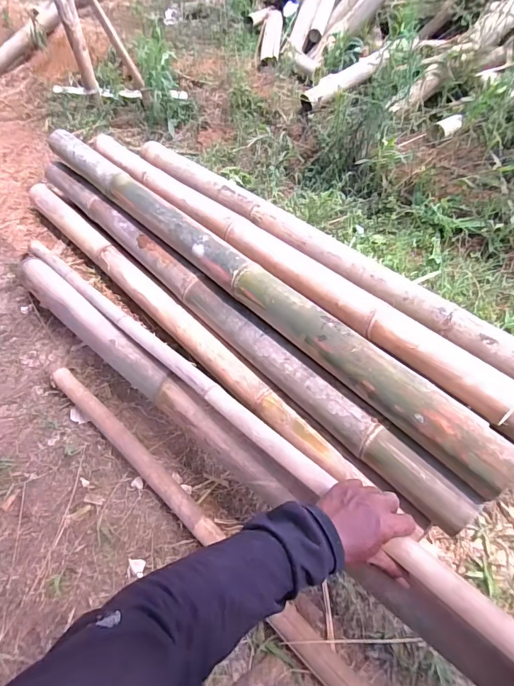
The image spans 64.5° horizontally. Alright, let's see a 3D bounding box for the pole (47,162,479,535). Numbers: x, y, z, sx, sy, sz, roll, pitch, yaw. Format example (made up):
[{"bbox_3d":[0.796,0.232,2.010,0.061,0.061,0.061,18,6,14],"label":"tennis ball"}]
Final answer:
[{"bbox_3d":[-0.163,-0.137,0.955,0.056,0.073,1.424,-34,55,-24],"label":"pole"}]

